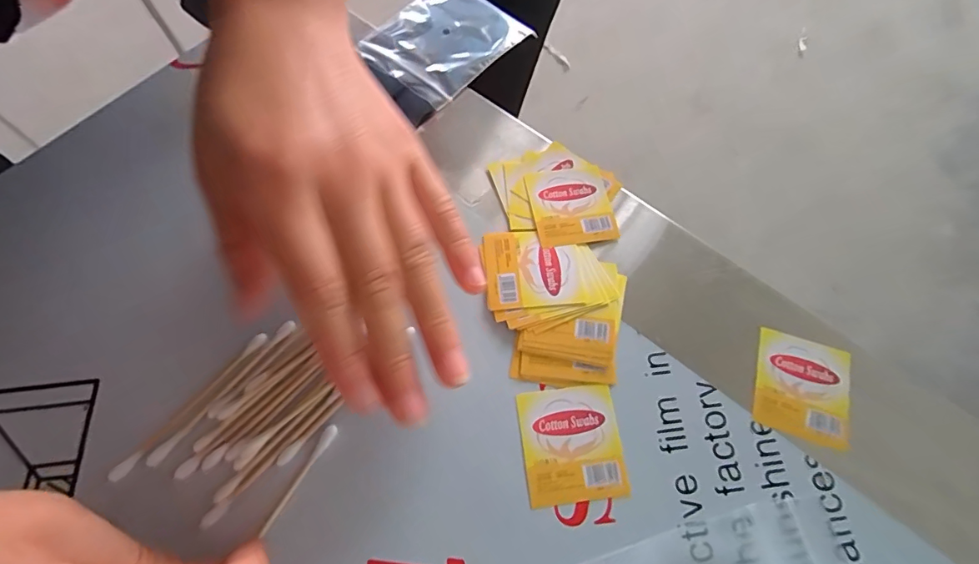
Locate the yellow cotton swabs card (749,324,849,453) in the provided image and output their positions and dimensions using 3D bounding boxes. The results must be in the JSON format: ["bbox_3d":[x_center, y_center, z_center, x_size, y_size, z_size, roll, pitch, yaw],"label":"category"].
[{"bbox_3d":[0.134,0.044,0.204,0.039,0.004,0.043,16,68,4],"label":"yellow cotton swabs card"}]

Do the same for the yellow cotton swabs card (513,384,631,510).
[{"bbox_3d":[0.033,0.064,0.190,0.040,0.004,0.042,-6,67,-5],"label":"yellow cotton swabs card"}]

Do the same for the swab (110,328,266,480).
[{"bbox_3d":[-0.117,0.048,0.189,0.005,0.004,0.071,36,70,13],"label":"swab"}]

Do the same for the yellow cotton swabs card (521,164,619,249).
[{"bbox_3d":[0.040,-0.038,0.235,0.039,0.004,0.043,-8,68,-6],"label":"yellow cotton swabs card"}]

